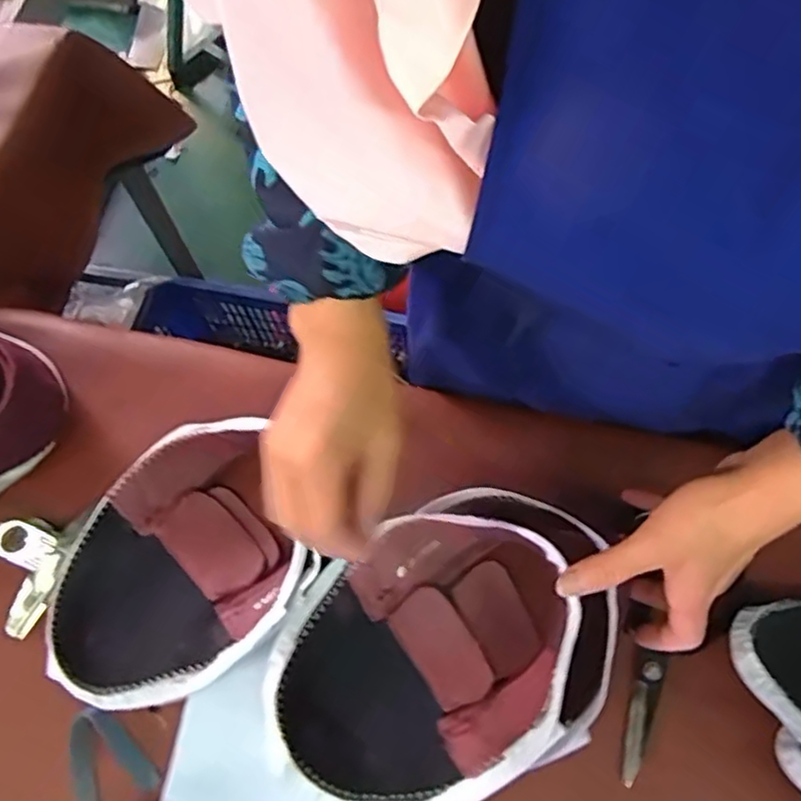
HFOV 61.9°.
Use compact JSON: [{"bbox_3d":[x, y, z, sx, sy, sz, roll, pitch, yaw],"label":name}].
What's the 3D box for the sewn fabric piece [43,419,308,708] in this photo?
[{"bbox_3d":[-0.171,0.124,0.497,0.188,0.049,0.165,-32,70,-10],"label":"sewn fabric piece"}]

